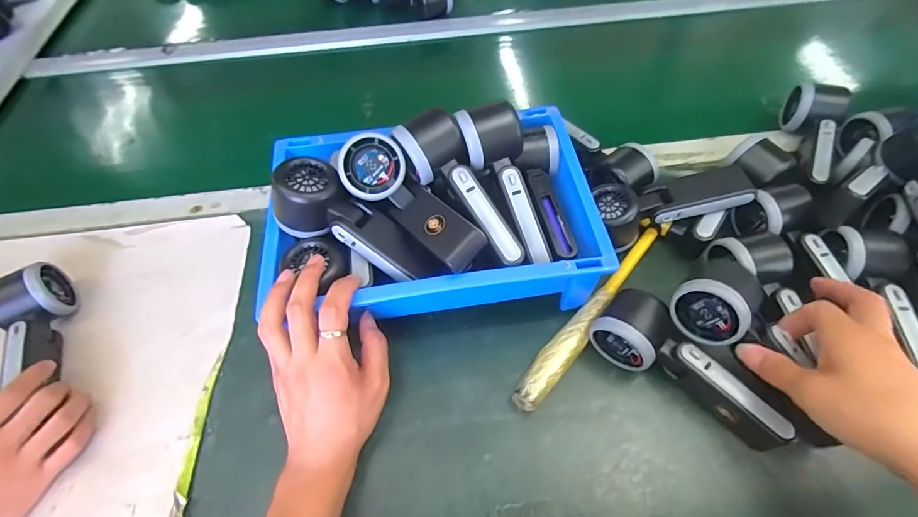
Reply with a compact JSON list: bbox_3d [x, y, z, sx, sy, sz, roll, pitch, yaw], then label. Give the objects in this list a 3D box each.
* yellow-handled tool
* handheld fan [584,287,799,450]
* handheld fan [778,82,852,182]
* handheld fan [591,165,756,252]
[{"bbox_3d":[0.136,0.049,0.438,0.028,0.025,0.251,34,64,24],"label":"yellow-handled tool"},{"bbox_3d":[0.197,0.091,0.379,0.164,0.057,0.049,34,64,24],"label":"handheld fan"},{"bbox_3d":[0.405,-0.140,0.509,0.068,0.051,0.140,26,61,18],"label":"handheld fan"},{"bbox_3d":[0.218,-0.055,0.460,0.153,0.054,0.054,-10,56,-3],"label":"handheld fan"}]

